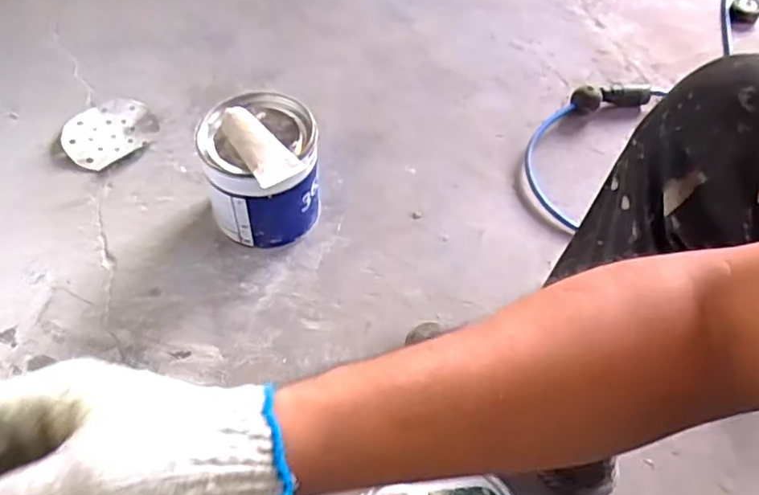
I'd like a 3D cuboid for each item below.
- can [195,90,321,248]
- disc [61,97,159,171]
[{"bbox_3d":[-0.158,-0.108,0.865,0.156,0.163,0.173,2,55,-2],"label":"can"},{"bbox_3d":[-0.435,-0.189,1.022,0.139,0.009,0.128,3,57,-4],"label":"disc"}]

